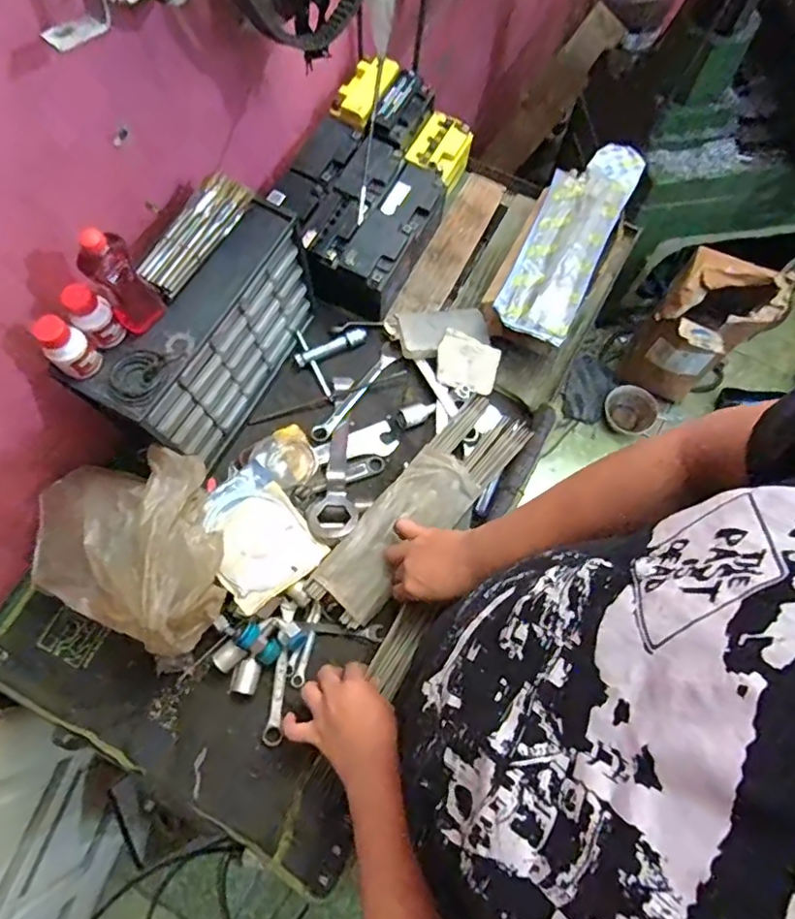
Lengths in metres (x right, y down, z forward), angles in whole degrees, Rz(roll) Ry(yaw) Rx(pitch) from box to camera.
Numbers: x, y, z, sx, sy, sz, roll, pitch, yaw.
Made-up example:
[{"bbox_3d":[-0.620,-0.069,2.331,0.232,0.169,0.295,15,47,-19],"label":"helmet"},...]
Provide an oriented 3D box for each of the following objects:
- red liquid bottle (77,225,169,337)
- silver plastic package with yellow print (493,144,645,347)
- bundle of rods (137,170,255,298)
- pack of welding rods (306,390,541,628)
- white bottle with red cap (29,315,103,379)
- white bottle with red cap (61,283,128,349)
[{"bbox_3d":[-0.271,-0.175,0.545,0.049,0.130,0.036,-37,76,-12],"label":"red liquid bottle"},{"bbox_3d":[0.254,-0.332,0.826,0.112,0.031,0.354,26,73,7],"label":"silver plastic package with yellow print"},{"bbox_3d":[-0.228,-0.253,0.619,0.049,0.030,0.151,30,74,9],"label":"bundle of rods"},{"bbox_3d":[0.034,0.052,0.705,0.095,0.049,0.346,41,73,12],"label":"pack of welding rods"},{"bbox_3d":[-0.325,-0.110,0.550,0.031,0.069,0.039,40,75,11],"label":"white bottle with red cap"},{"bbox_3d":[-0.305,-0.144,0.561,0.033,0.070,0.036,39,75,11],"label":"white bottle with red cap"}]

